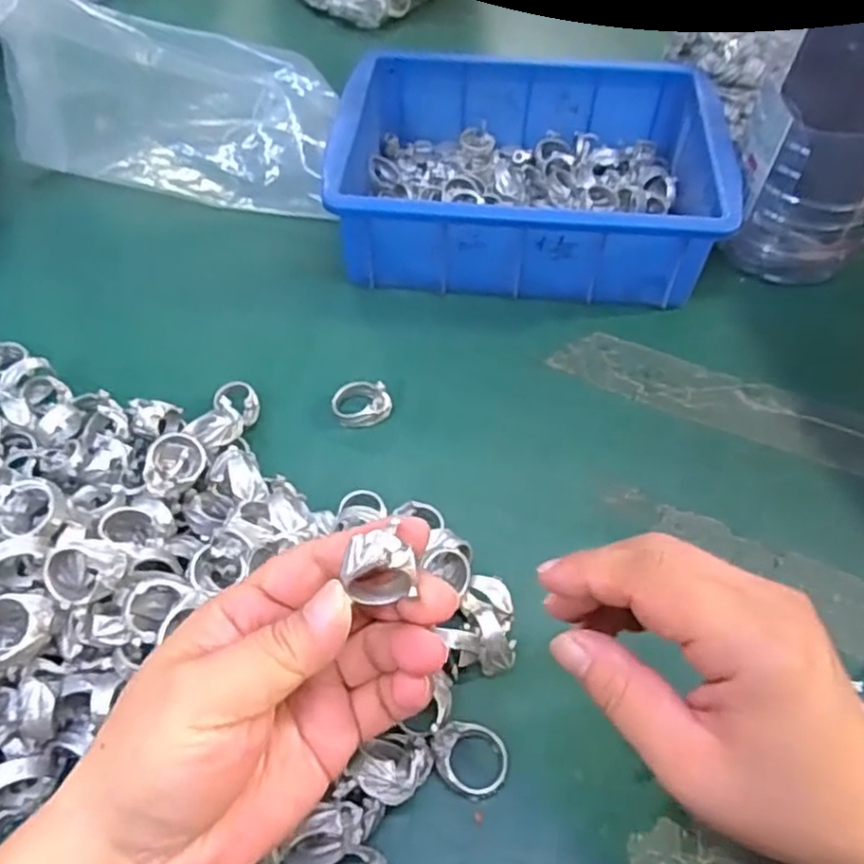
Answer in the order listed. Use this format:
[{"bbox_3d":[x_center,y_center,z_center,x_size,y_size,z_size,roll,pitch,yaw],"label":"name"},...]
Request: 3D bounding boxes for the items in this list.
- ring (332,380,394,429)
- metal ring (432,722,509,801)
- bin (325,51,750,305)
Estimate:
[{"bbox_3d":[-0.040,-0.018,0.395,0.031,0.018,0.028,-18,56,-13],"label":"ring"},{"bbox_3d":[0.015,0.136,0.289,0.032,0.014,0.025,20,56,13],"label":"metal ring"},{"bbox_3d":[0.062,-0.172,0.470,0.236,0.076,0.166,6,54,4],"label":"bin"}]

